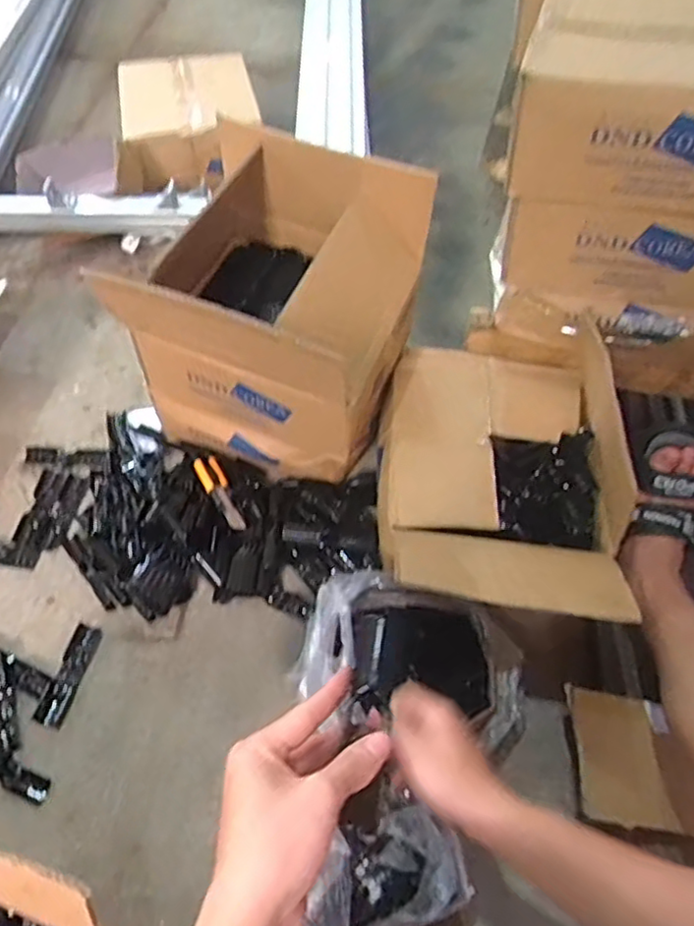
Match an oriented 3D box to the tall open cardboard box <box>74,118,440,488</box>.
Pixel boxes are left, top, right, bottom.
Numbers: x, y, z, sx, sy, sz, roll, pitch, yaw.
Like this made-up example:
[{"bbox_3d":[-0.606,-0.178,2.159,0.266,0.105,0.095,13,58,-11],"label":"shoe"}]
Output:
[{"bbox_3d":[-0.099,-0.195,0.912,0.332,0.332,0.313,20,57,12],"label":"tall open cardboard box"}]

